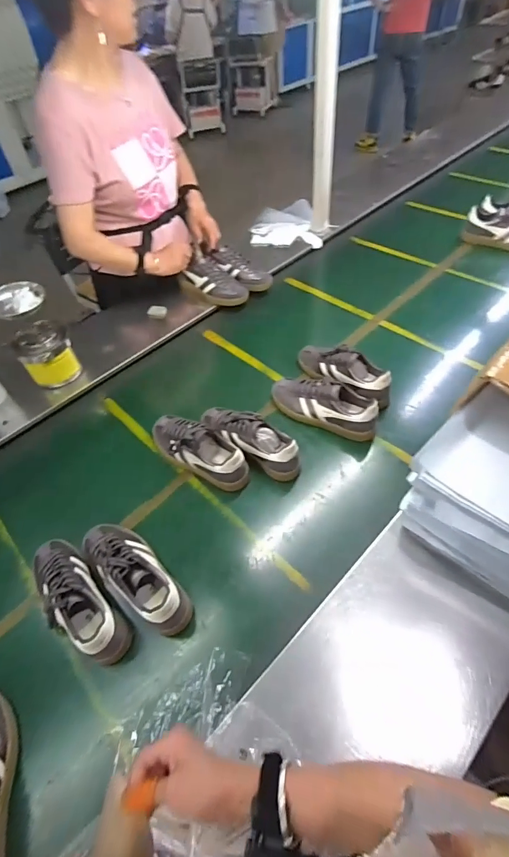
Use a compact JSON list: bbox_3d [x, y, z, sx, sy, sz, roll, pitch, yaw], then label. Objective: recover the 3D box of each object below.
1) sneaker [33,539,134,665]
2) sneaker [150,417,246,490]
[{"bbox_3d":[-0.305,0.281,0.676,0.090,0.088,0.253,-38,58,-22],"label":"sneaker"},{"bbox_3d":[-0.122,0.037,0.845,0.251,0.087,0.089,25,58,23],"label":"sneaker"}]

